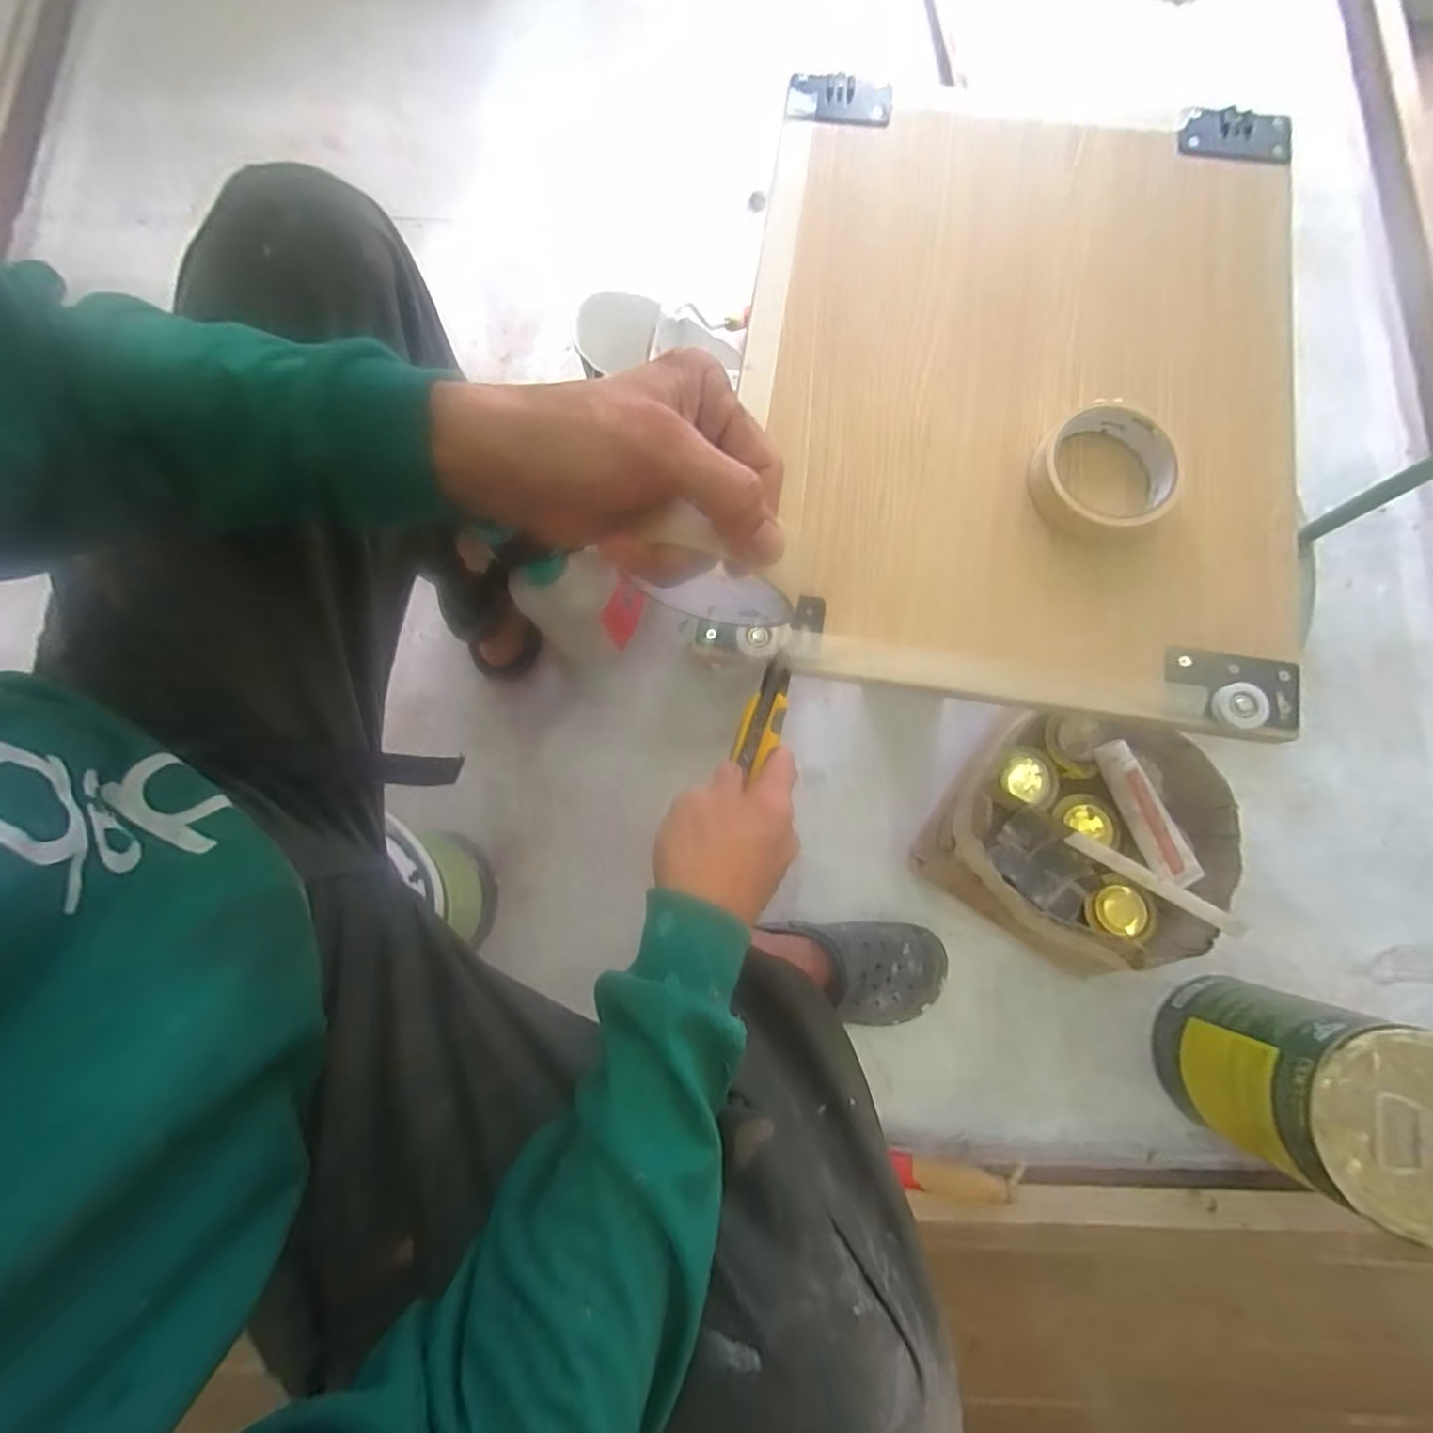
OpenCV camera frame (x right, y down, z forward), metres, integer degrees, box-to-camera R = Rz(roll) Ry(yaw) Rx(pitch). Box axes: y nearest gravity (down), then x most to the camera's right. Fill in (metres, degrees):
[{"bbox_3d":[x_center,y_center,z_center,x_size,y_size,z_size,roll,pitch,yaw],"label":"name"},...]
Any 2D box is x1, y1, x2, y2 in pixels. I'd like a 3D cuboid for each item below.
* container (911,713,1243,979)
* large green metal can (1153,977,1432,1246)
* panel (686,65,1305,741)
[{"bbox_3d":[0.399,0.130,0.705,0.270,0.114,0.260,0,80,0],"label":"container"},{"bbox_3d":[0.555,0.347,0.594,0.147,0.243,0.152,0,80,0],"label":"large green metal can"},{"bbox_3d":[0.221,-0.252,0.467,0.390,0.025,0.496,9,80,2],"label":"panel"}]

